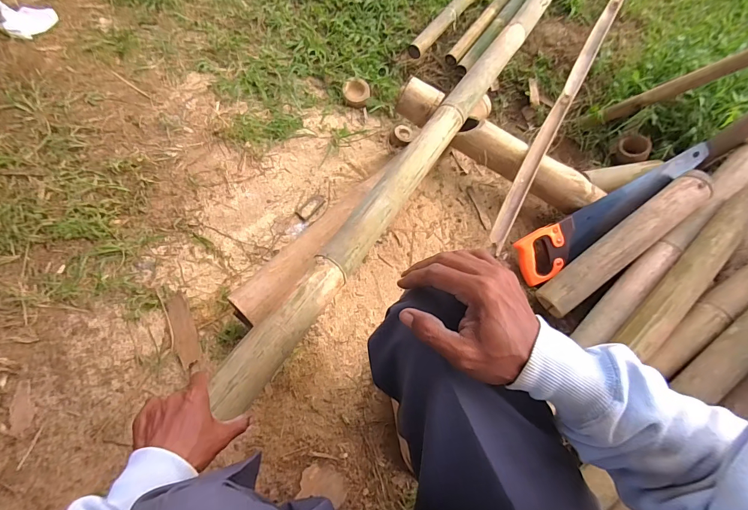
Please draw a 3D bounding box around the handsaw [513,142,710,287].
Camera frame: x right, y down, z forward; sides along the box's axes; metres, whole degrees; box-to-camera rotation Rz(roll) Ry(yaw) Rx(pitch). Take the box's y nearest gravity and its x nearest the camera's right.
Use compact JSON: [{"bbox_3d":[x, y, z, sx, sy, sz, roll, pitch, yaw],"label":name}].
[{"bbox_3d":[0.555,-0.107,0.808,0.510,0.048,0.103,-34,69,5],"label":"handsaw"}]

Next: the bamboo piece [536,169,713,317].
[{"bbox_3d":[0.549,-0.026,0.770,0.429,0.059,0.078,-42,71,5],"label":"bamboo piece"}]

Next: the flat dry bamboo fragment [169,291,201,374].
[{"bbox_3d":[-0.363,0.146,0.672,0.038,0.005,0.150,-16,76,-18],"label":"flat dry bamboo fragment"}]

